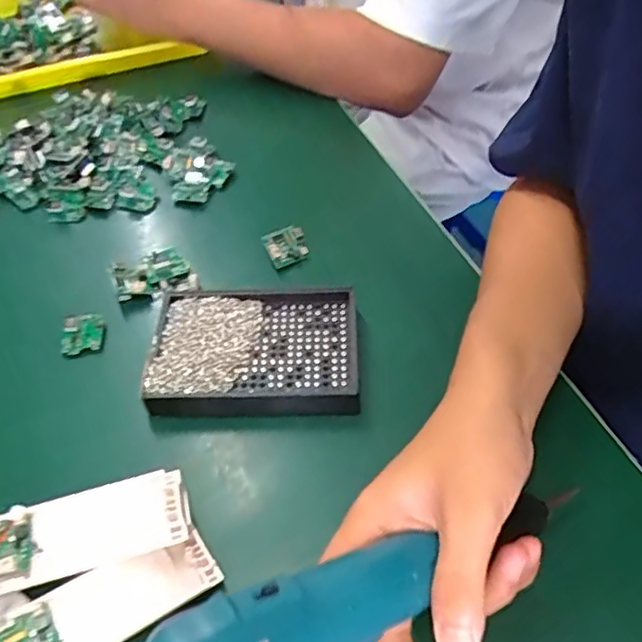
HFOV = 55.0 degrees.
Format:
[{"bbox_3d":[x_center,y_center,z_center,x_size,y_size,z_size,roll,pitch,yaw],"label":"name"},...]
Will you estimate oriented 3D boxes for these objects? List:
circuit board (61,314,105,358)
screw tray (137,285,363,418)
[{"bbox_3d":[-0.171,0.009,0.441,0.031,0.010,0.027,-13,81,-14],"label":"circuit board"},{"bbox_3d":[-0.044,0.020,0.420,0.135,0.022,0.093,-1,52,3],"label":"screw tray"}]

